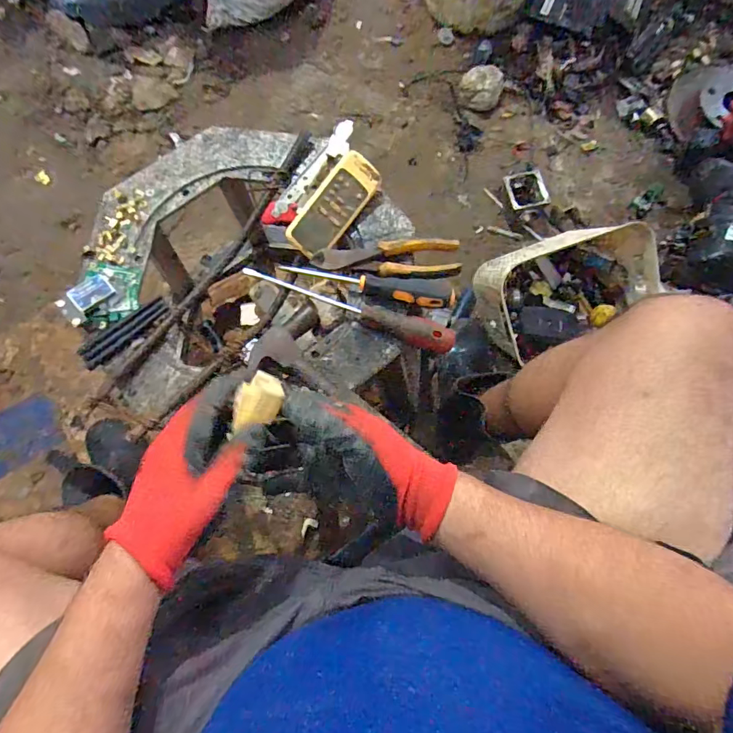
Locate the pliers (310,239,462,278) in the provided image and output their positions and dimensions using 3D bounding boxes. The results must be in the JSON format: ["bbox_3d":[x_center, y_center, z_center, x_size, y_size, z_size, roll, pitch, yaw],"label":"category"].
[{"bbox_3d":[0.023,-0.130,0.536,0.170,0.025,0.049,4,76,0],"label":"pliers"}]

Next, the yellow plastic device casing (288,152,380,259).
[{"bbox_3d":[-0.039,-0.194,0.551,0.054,0.015,0.134,39,89,-16],"label":"yellow plastic device casing"}]

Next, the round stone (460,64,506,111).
[{"bbox_3d":[0.253,-0.615,1.004,0.093,0.049,0.105,17,76,3],"label":"round stone"}]

